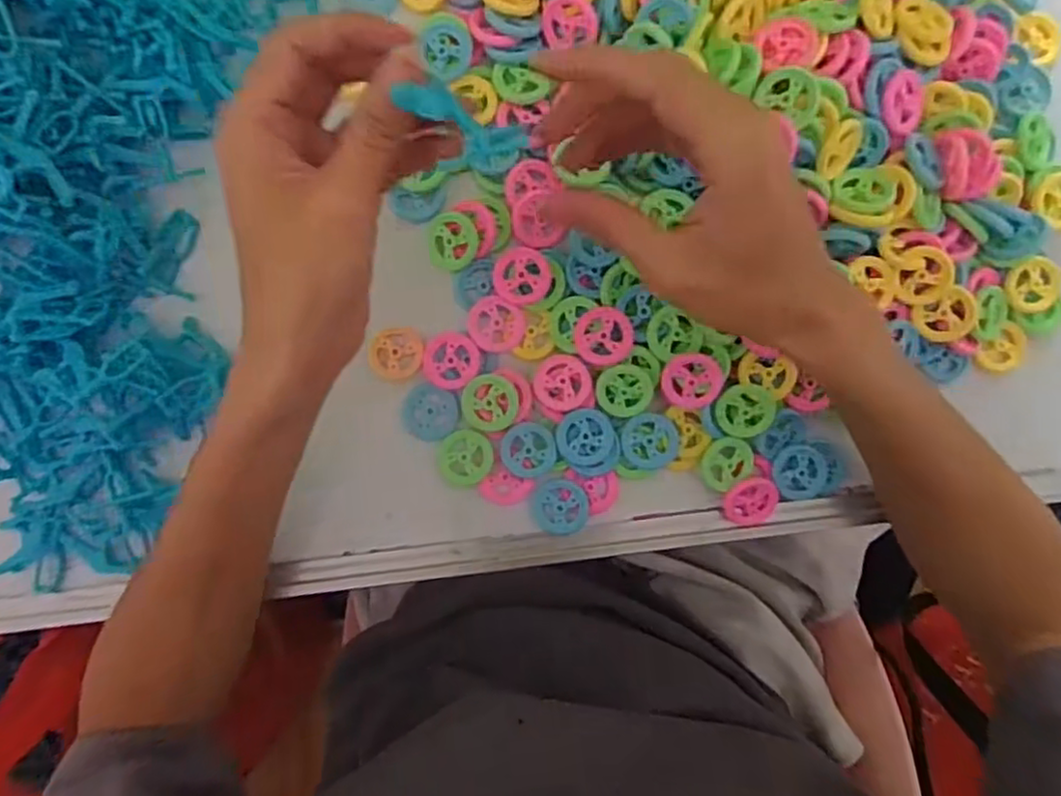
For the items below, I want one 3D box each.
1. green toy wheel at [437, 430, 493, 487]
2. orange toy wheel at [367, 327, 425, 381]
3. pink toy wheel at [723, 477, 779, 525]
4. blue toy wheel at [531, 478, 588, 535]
[{"bbox_3d":[-0.034,0.032,0.365,0.029,0.005,0.029,0,92,-1],"label":"green toy wheel"},{"bbox_3d":[-0.071,-0.024,0.365,0.030,0.005,0.028,0,92,-1],"label":"orange toy wheel"},{"bbox_3d":[0.118,0.056,0.369,0.030,0.005,0.025,-30,106,7],"label":"pink toy wheel"},{"bbox_3d":[0.016,0.058,0.365,0.029,0.006,0.030,0,92,-1],"label":"blue toy wheel"}]

